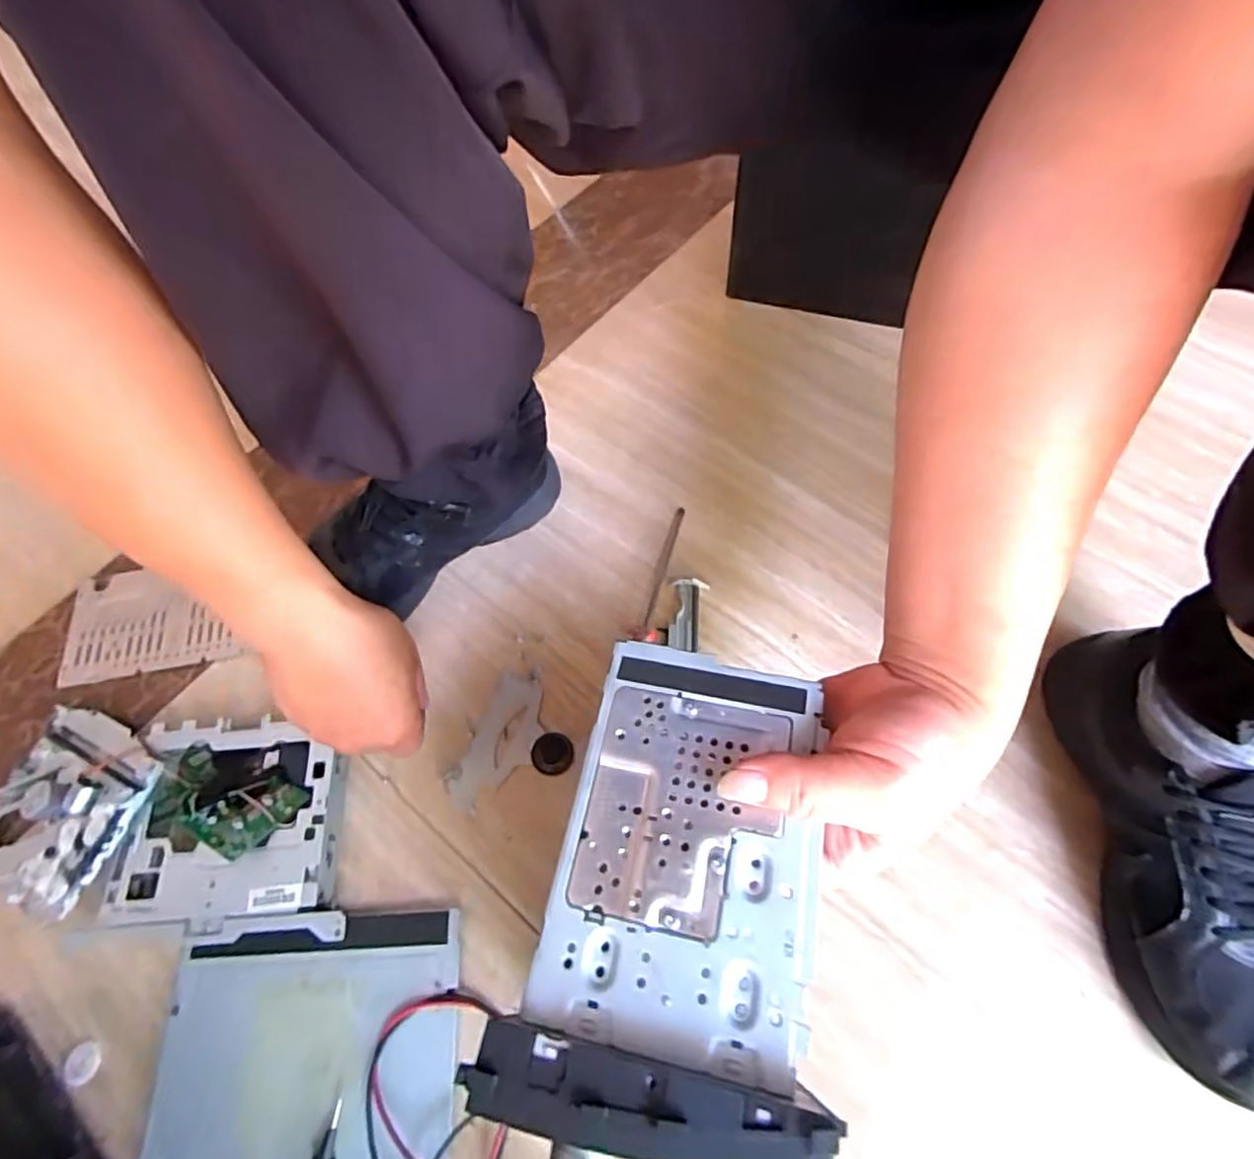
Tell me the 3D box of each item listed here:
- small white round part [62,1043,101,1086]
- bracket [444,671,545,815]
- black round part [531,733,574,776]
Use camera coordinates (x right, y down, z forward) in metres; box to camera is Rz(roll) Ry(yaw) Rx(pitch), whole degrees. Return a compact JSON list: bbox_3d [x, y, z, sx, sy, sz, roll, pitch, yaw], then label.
[{"bbox_3d":[-0.334,0.297,0.390,0.018,0.006,0.021,-15,64,-4],"label":"small white round part"},{"bbox_3d":[-0.091,0.119,0.459,0.044,0.004,0.098,22,67,14],"label":"bracket"},{"bbox_3d":[-0.053,0.124,0.454,0.029,0.004,0.029,-1,64,3],"label":"black round part"}]

